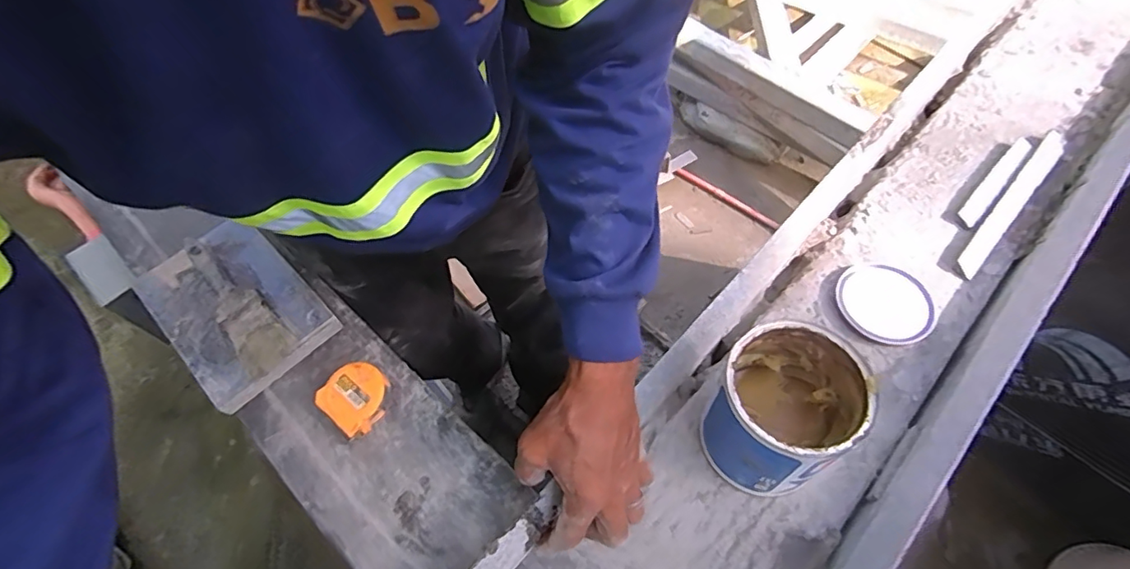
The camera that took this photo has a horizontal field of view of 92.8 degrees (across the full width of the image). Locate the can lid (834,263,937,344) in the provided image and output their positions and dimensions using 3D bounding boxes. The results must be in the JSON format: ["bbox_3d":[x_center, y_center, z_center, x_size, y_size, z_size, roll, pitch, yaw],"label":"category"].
[{"bbox_3d":[0.317,0.017,0.536,0.086,0.013,0.092,-1,60,3],"label":"can lid"}]

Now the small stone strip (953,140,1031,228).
[{"bbox_3d":[0.479,-0.115,0.602,0.019,0.006,0.154,39,69,22],"label":"small stone strip"}]

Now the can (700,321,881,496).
[{"bbox_3d":[0.167,0.102,0.427,0.095,0.122,0.101,-1,60,3],"label":"can"}]

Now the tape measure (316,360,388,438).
[{"bbox_3d":[-0.192,0.106,0.501,0.056,0.031,0.056,34,67,21],"label":"tape measure"}]

